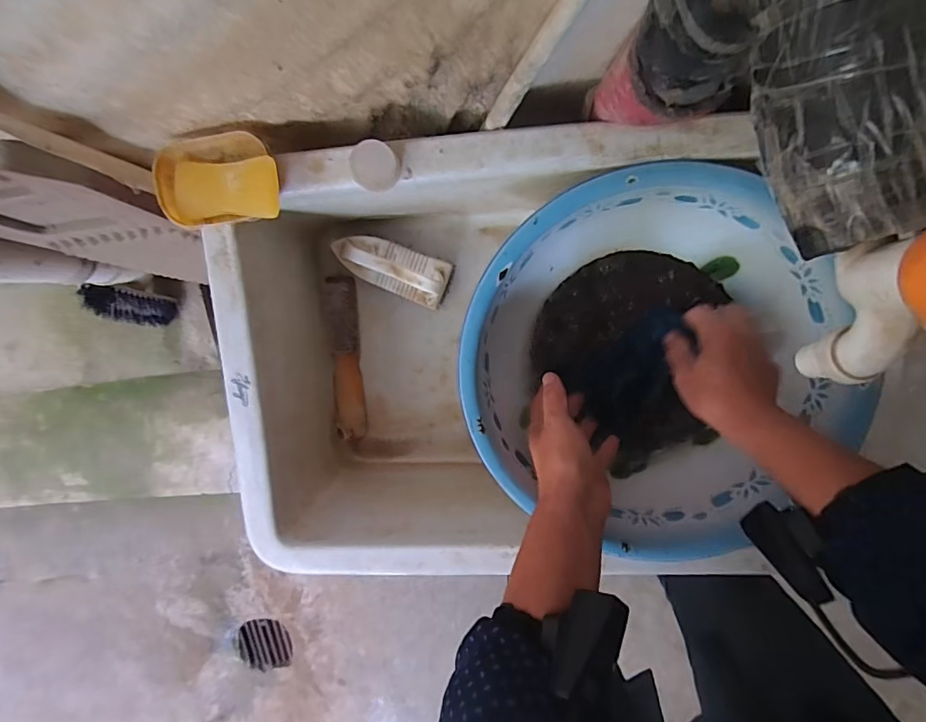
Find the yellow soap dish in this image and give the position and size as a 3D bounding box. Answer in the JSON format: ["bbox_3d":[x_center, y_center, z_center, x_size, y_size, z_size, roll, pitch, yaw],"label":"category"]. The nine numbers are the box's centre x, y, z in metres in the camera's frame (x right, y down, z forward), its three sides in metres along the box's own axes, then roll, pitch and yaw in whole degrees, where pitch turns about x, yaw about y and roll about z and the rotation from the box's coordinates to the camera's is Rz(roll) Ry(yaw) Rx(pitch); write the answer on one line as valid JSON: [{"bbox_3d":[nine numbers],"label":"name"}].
[{"bbox_3d":[-0.209,-0.156,0.421,0.114,0.039,0.074,-1,91,6],"label":"yellow soap dish"}]

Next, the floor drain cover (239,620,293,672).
[{"bbox_3d":[-0.572,0.827,1.442,0.151,0.010,0.181,-4,107,6],"label":"floor drain cover"}]

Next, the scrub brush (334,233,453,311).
[{"bbox_3d":[-0.086,-0.113,0.592,0.141,0.065,0.058,22,93,5],"label":"scrub brush"}]

